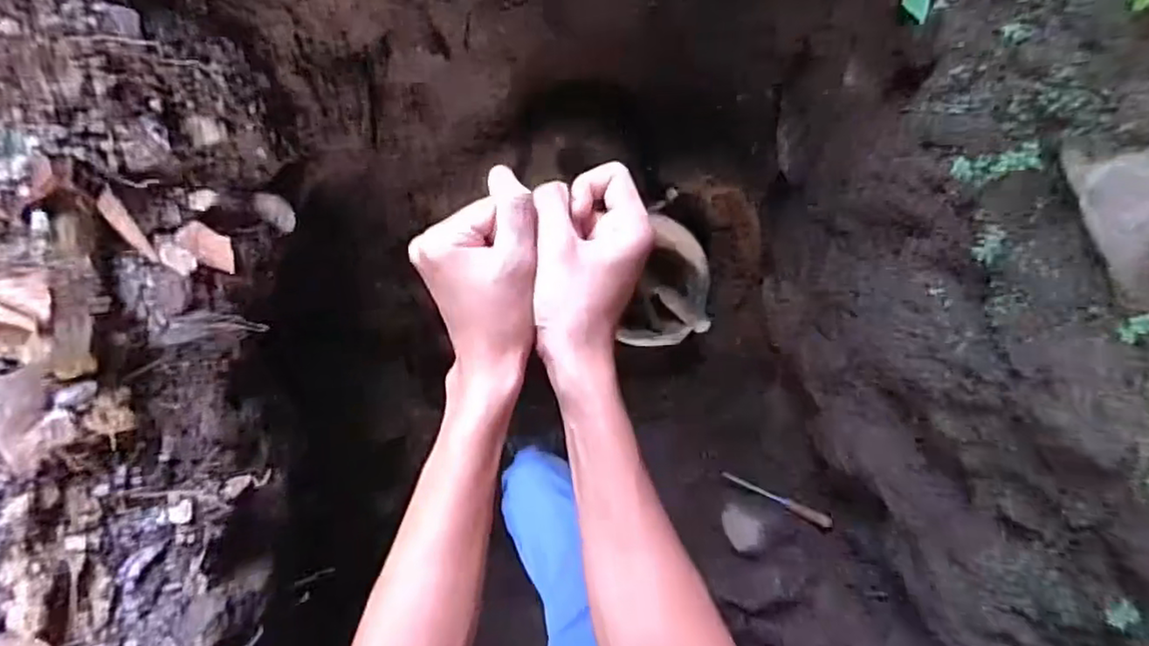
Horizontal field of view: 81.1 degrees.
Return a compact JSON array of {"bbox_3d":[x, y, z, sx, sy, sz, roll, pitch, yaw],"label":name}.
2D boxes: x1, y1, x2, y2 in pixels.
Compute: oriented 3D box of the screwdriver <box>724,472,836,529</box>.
[{"bbox_3d":[0.383,0.334,1.280,0.215,0.019,0.021,22,80,31],"label":"screwdriver"}]

